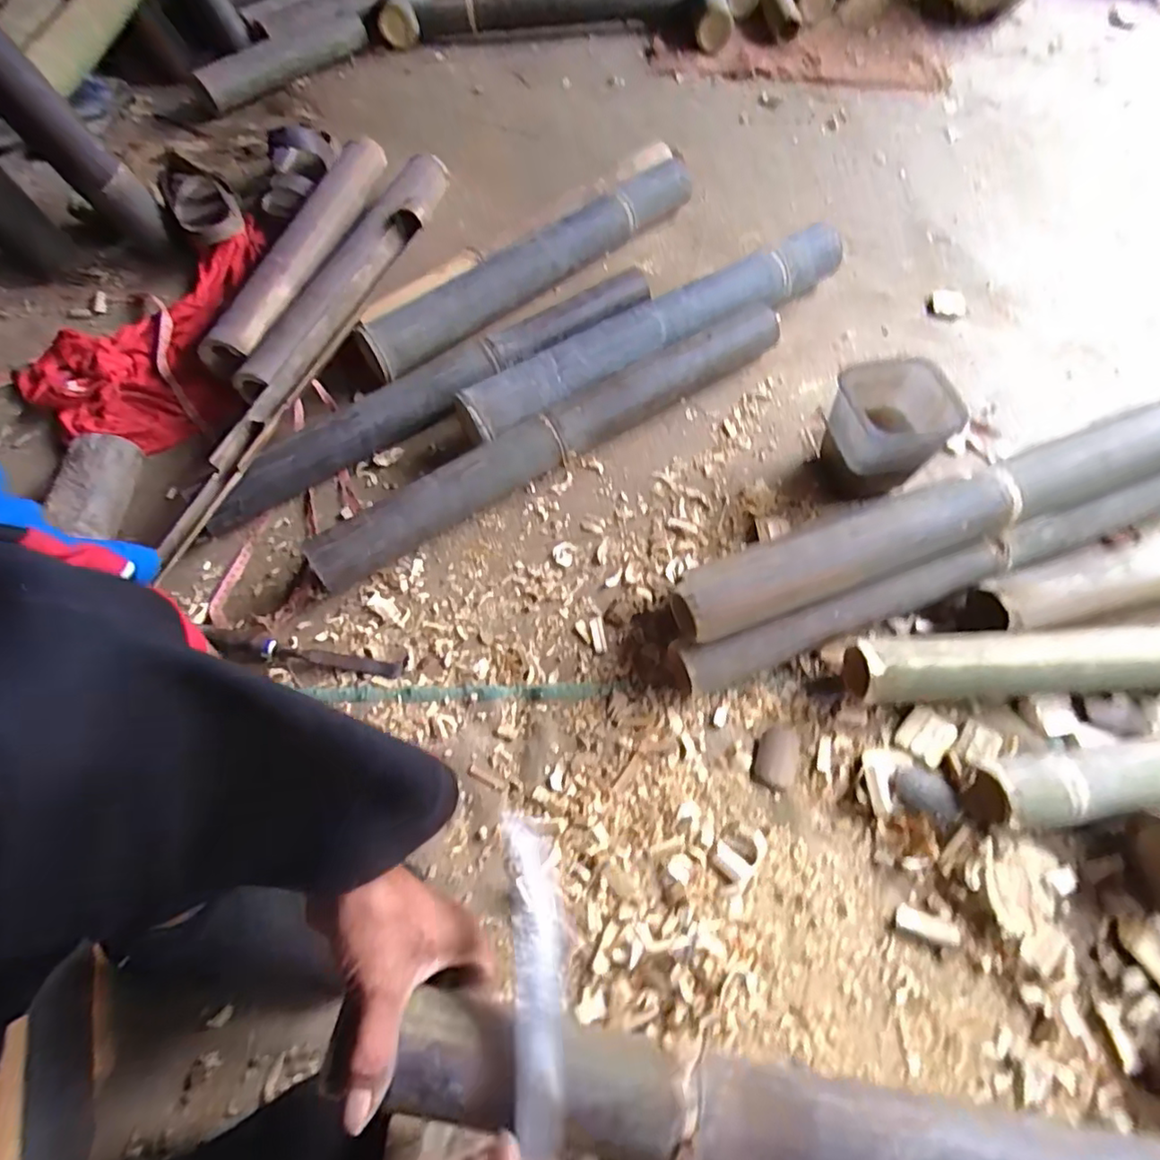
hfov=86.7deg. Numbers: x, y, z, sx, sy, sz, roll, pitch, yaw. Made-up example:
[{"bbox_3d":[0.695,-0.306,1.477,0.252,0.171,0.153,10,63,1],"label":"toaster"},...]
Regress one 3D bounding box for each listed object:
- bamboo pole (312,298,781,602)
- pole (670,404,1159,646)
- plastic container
[{"bbox_3d":[-0.026,-0.173,0.769,0.650,0.075,0.060,-31,62,-14],"label":"bamboo pole"},{"bbox_3d":[0.390,-0.074,0.626,0.631,0.062,0.065,-18,61,-8],"label":"pole"},{"bbox_3d":[0.350,-0.174,0.713,0.113,0.119,0.112,-7,59,0],"label":"plastic container"}]

